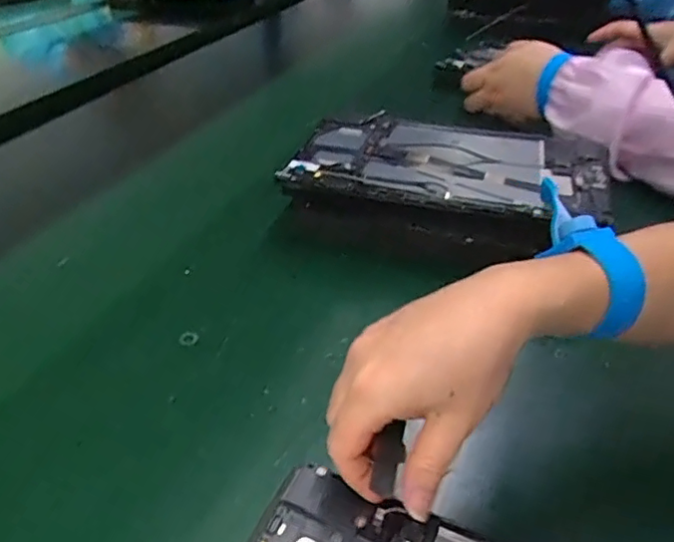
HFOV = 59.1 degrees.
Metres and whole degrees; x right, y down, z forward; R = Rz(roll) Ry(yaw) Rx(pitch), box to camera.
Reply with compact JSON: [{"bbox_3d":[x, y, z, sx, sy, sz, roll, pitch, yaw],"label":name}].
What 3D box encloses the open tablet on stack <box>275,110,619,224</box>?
[{"bbox_3d":[0.089,-0.088,0.480,0.244,0.013,0.145,11,38,14],"label":"open tablet on stack"}]

